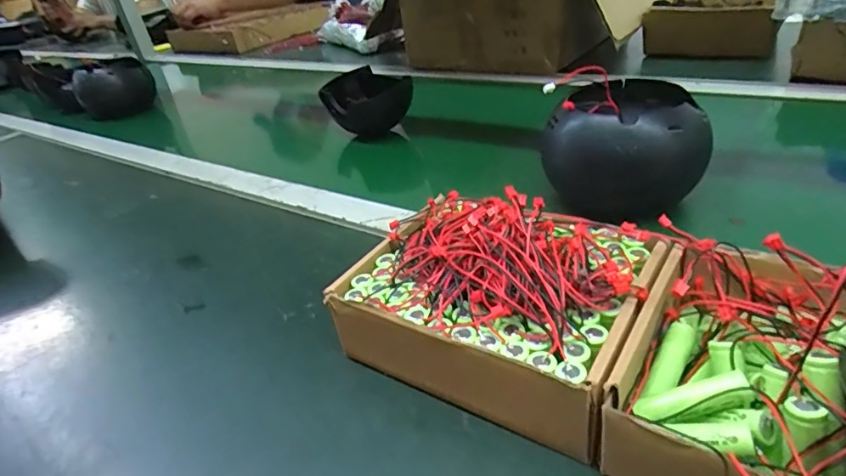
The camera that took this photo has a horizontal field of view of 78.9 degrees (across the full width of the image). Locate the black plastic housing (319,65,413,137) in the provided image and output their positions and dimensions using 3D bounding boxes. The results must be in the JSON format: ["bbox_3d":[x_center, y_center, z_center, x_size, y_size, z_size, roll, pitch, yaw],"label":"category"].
[{"bbox_3d":[-0.077,-0.181,0.701,0.096,0.067,0.116,-21,33,-17],"label":"black plastic housing"}]

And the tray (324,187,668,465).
[{"bbox_3d":[0.040,0.033,0.312,0.169,0.083,0.146,13,39,33],"label":"tray"}]

